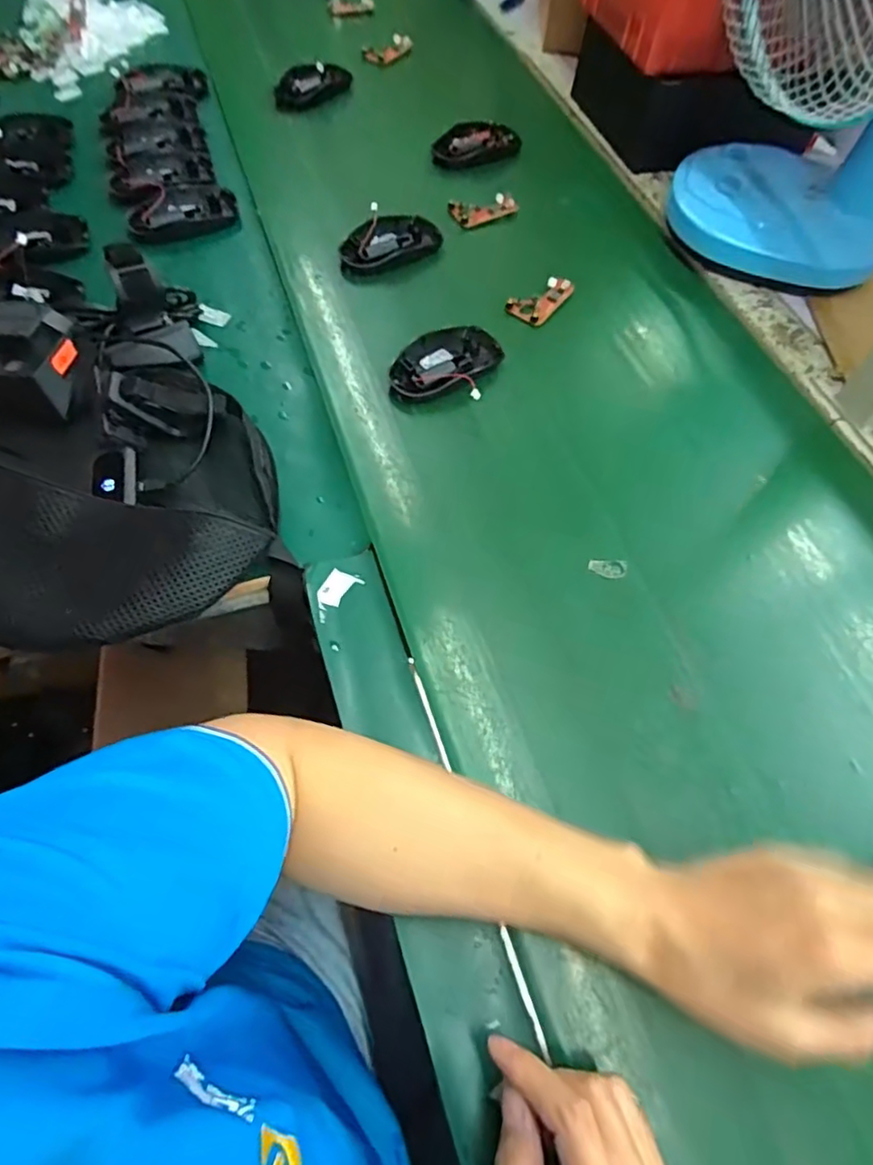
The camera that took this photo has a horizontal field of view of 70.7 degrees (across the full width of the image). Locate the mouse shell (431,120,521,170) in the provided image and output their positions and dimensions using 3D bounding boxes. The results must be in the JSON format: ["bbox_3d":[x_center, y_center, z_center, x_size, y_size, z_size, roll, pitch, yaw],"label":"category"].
[{"bbox_3d":[0.044,-0.494,0.693,0.098,0.019,0.048,-13,63,-9],"label":"mouse shell"}]

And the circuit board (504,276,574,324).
[{"bbox_3d":[0.097,-0.267,0.577,0.037,0.011,0.064,36,66,16],"label":"circuit board"}]

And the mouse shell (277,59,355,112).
[{"bbox_3d":[-0.151,-0.598,0.737,0.054,0.023,0.107,29,64,12],"label":"mouse shell"}]

